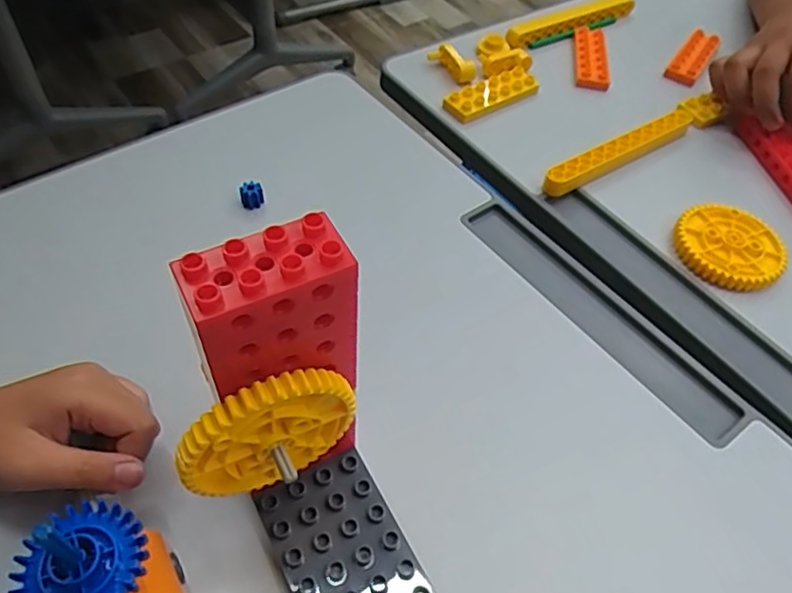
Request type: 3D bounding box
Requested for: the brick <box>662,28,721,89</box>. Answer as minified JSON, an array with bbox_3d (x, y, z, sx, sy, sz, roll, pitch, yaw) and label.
[{"bbox_3d":[0.306,-0.246,0.658,0.029,0.013,0.095,31,57,18],"label":"brick"}]

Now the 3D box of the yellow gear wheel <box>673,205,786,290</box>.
[{"bbox_3d":[0.255,-0.037,0.491,0.080,0.017,0.074,2,53,-3],"label":"yellow gear wheel"}]

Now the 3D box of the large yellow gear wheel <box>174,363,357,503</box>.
[{"bbox_3d":[-0.056,0.062,0.286,0.078,0.073,0.014,-25,59,-21],"label":"large yellow gear wheel"}]

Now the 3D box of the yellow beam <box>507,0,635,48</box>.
[{"bbox_3d":[0.187,-0.288,0.673,0.175,0.022,0.020,-24,58,-21],"label":"yellow beam"}]

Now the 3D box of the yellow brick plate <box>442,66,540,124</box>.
[{"bbox_3d":[0.089,-0.188,0.590,0.101,0.017,0.035,-28,60,-23],"label":"yellow brick plate"}]

